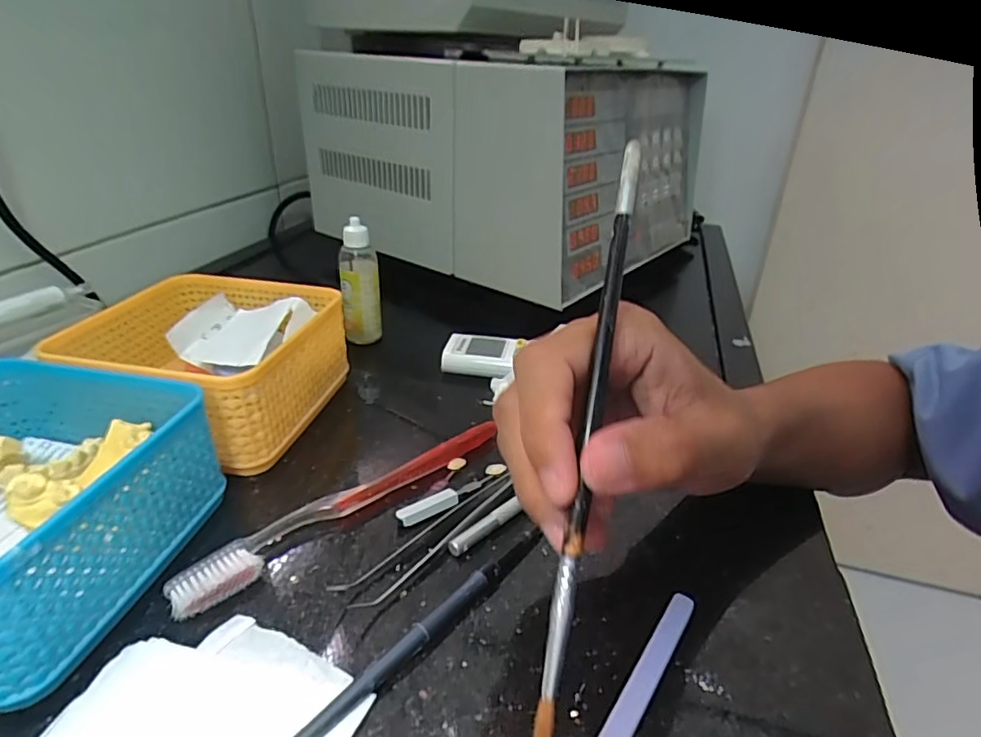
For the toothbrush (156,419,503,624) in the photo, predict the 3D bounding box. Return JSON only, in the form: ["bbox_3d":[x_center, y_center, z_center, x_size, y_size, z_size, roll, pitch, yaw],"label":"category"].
[{"bbox_3d":[-0.068,0.065,0.289,0.184,0.009,0.021,-23,38,-37],"label":"toothbrush"}]

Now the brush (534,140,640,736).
[{"bbox_3d":[0.032,0.014,0.173,0.007,0.186,0.005,8,-13,10],"label":"brush"}]

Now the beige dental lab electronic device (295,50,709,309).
[{"bbox_3d":[0.025,-0.266,0.694,0.375,0.205,0.407,20,34,29],"label":"beige dental lab electronic device"}]

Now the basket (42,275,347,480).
[{"bbox_3d":[-0.172,-0.006,0.351,0.128,0.056,0.127,7,30,9],"label":"basket"}]

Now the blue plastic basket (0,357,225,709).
[{"bbox_3d":[-0.209,0.059,0.244,0.130,0.063,0.130,6,30,6],"label":"blue plastic basket"}]

